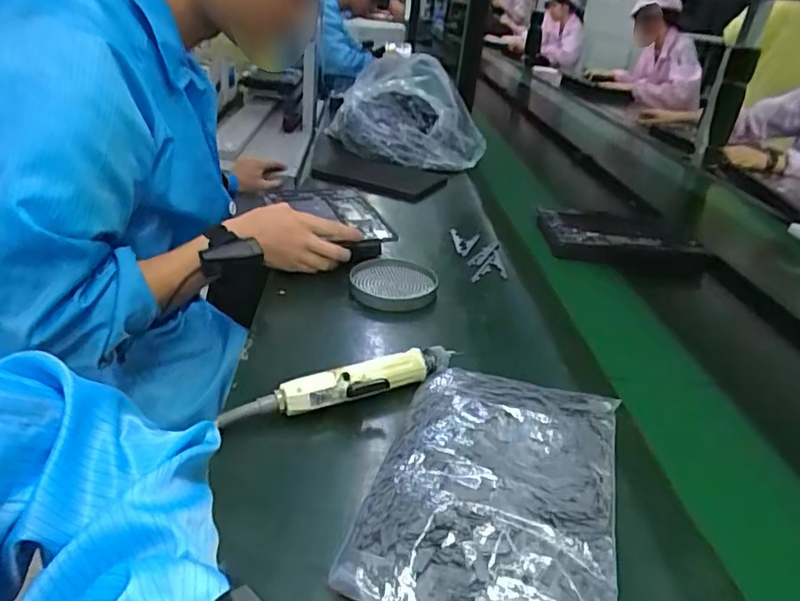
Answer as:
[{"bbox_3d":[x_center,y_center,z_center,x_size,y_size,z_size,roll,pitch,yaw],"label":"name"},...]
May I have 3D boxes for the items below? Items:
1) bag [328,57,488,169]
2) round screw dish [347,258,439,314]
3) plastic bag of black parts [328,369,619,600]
[{"bbox_3d":[0.001,-0.435,1.311,0.280,0.216,0.294,-7,32,-22],"label":"bag"},{"bbox_3d":[-0.009,-0.021,0.749,0.111,0.022,0.111,5,29,-3],"label":"round screw dish"},{"bbox_3d":[0.075,0.147,0.442,0.177,0.032,0.269,14,30,13],"label":"plastic bag of black parts"}]

